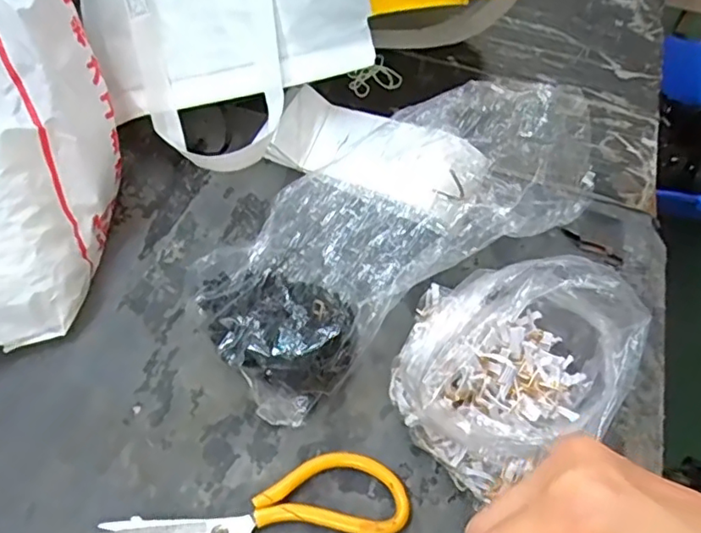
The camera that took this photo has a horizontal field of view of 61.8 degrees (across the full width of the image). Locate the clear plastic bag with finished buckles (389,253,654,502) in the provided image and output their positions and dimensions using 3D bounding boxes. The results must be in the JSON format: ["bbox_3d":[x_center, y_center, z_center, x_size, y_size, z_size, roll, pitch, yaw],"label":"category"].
[{"bbox_3d":[0.101,0.071,0.396,0.140,0.124,0.138,26,58,12],"label":"clear plastic bag with finished buckles"}]

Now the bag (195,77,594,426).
[{"bbox_3d":[0.017,-0.039,0.440,0.282,0.147,0.183,-32,64,-23],"label":"bag"}]

